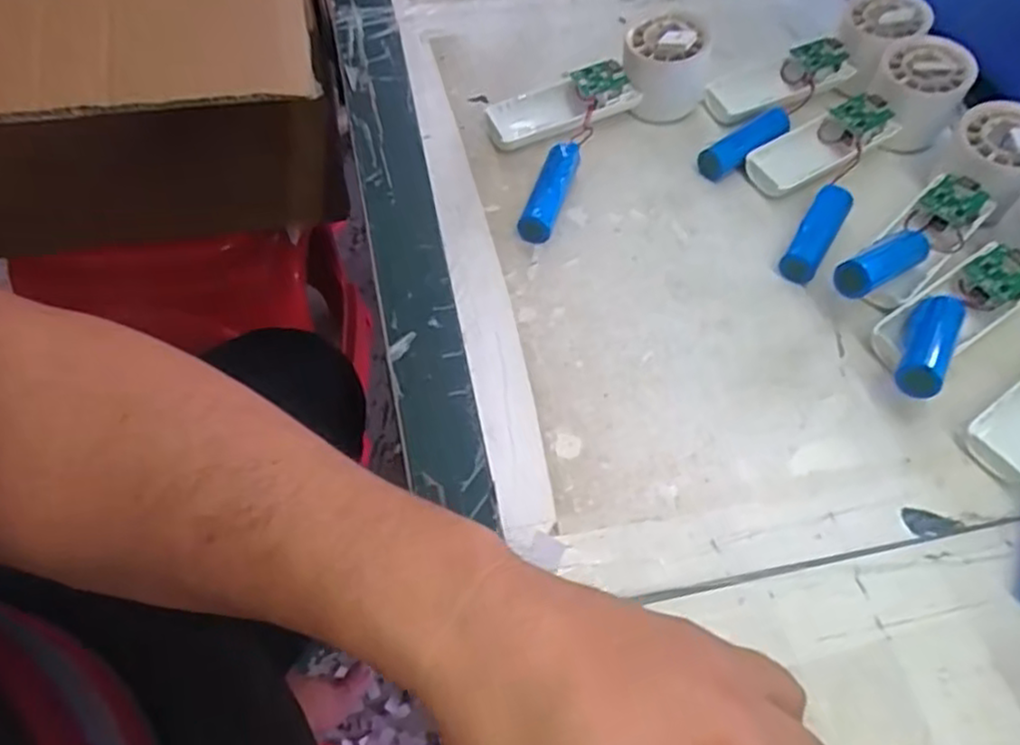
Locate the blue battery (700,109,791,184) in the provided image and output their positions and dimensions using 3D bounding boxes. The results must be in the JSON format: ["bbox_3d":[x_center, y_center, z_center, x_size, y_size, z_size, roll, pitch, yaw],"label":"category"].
[{"bbox_3d":[0.161,-0.155,0.481,0.077,0.016,0.021,-31,63,-19],"label":"blue battery"}]

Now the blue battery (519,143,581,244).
[{"bbox_3d":[0.026,-0.116,0.449,0.021,0.021,0.073,17,58,9],"label":"blue battery"}]

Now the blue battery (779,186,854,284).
[{"bbox_3d":[0.190,-0.086,0.440,0.022,0.015,0.079,28,61,16],"label":"blue battery"}]

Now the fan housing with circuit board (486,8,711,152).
[{"bbox_3d":[0.063,-0.192,0.490,0.160,0.058,0.047,-19,59,1],"label":"fan housing with circuit board"}]

